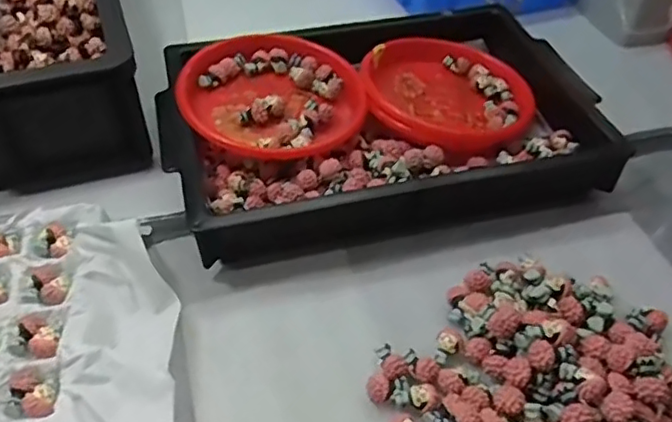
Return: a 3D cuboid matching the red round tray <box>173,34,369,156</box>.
[{"bbox_3d":[-0.064,-0.113,0.620,0.163,0.034,0.174,2,45,-2],"label":"red round tray"}]

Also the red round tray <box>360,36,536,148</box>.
[{"bbox_3d":[0.115,-0.127,0.659,0.175,0.035,0.173,2,45,-2],"label":"red round tray"}]

